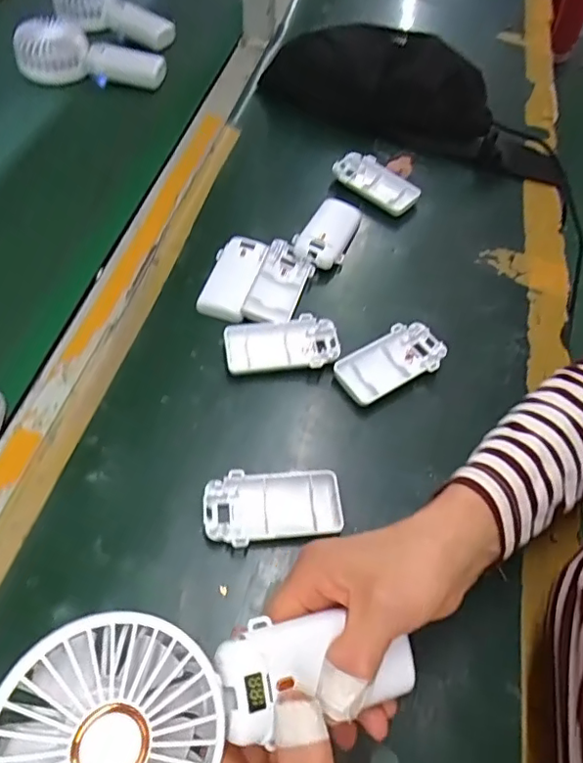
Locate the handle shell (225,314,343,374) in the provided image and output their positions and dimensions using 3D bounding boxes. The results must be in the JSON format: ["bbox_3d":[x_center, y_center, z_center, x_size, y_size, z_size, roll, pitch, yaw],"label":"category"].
[{"bbox_3d":[-0.008,-0.030,0.462,0.093,0.017,0.048,-5,56,-6],"label":"handle shell"}]

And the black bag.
[{"bbox_3d":[0.149,-0.337,0.648,0.362,0.083,0.138,28,59,16],"label":"black bag"}]

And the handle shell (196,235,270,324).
[{"bbox_3d":[-0.054,-0.098,0.505,0.045,0.016,0.091,13,56,7],"label":"handle shell"}]

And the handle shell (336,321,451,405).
[{"bbox_3d":[0.084,-0.017,0.459,0.095,0.013,0.048,-28,61,-20],"label":"handle shell"}]

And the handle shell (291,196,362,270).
[{"bbox_3d":[0.035,-0.152,0.537,0.049,0.024,0.095,16,56,9],"label":"handle shell"}]

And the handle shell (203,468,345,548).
[{"bbox_3d":[-0.012,0.089,0.383,0.094,0.017,0.052,0,55,-2],"label":"handle shell"}]

